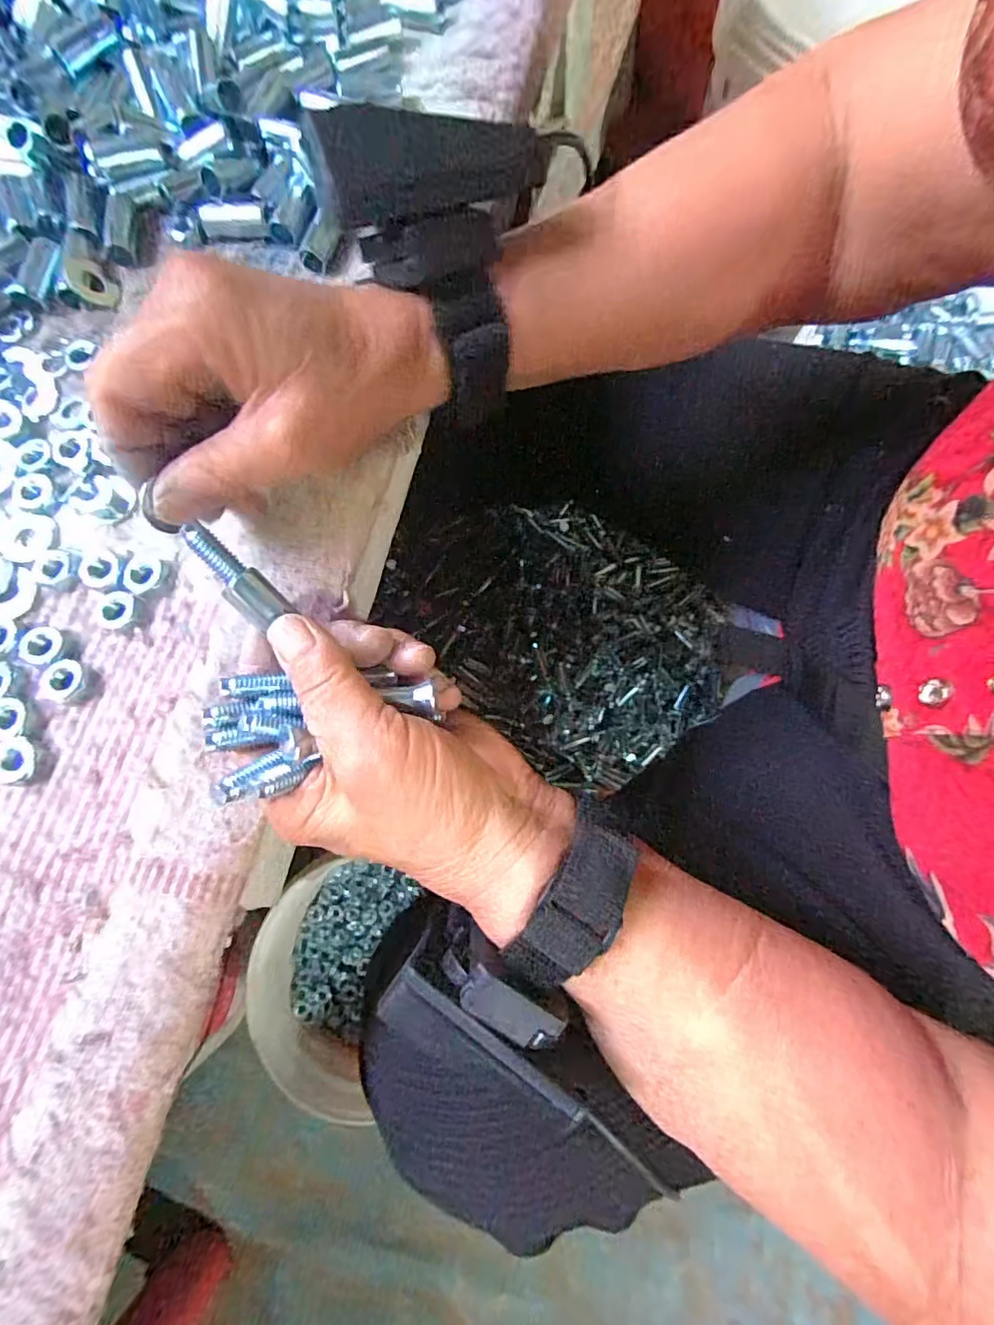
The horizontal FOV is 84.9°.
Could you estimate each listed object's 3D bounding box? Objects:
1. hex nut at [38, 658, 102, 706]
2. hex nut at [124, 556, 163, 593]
[{"bbox_3d":[-0.167,0.008,0.211,0.020,0.006,0.016,16,75,4],"label":"hex nut"},{"bbox_3d":[-0.146,-0.036,0.225,0.012,0.004,0.016,13,75,3],"label":"hex nut"}]

